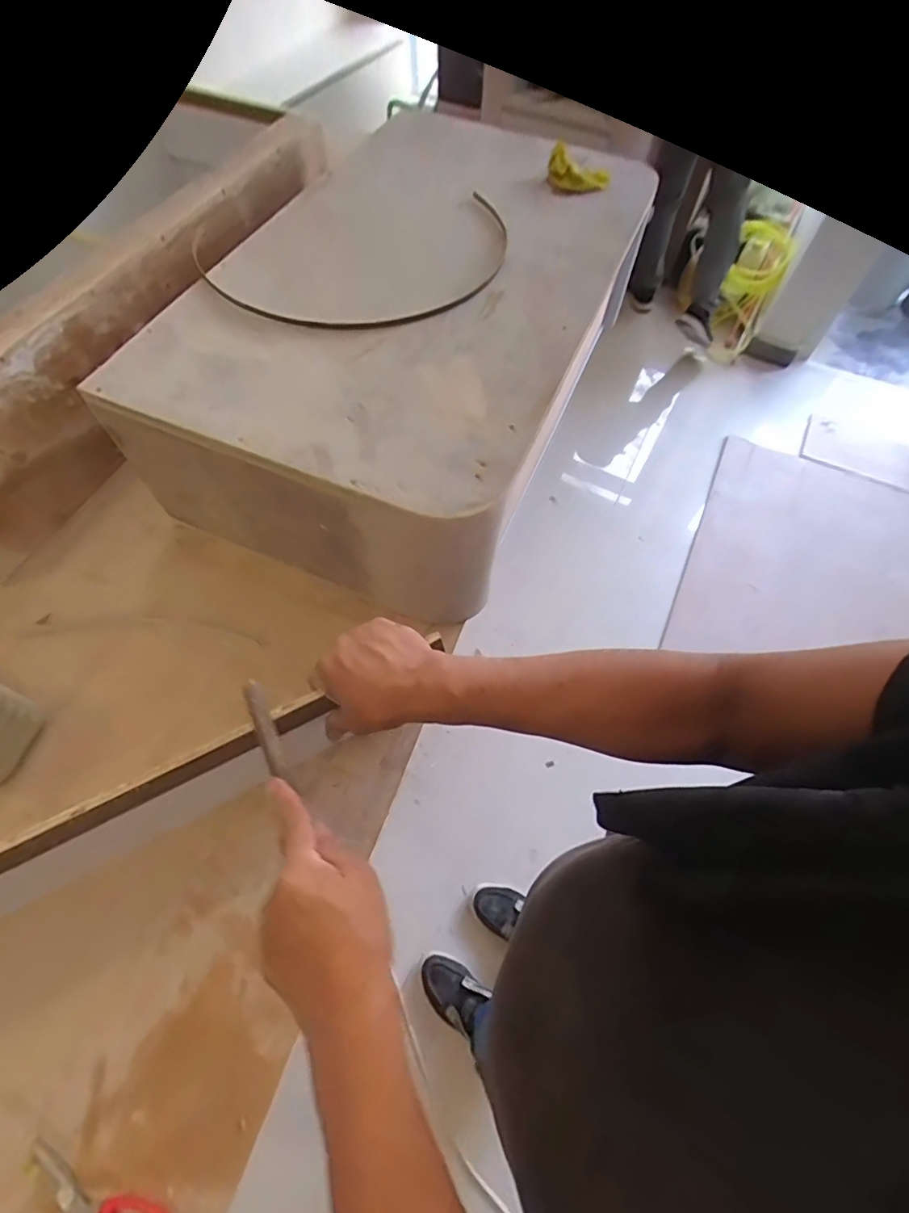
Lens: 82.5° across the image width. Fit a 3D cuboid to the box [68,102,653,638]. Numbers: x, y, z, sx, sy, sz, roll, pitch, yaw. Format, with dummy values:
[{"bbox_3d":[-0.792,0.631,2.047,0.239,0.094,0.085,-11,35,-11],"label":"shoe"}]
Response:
[{"bbox_3d":[-0.060,-0.393,0.780,0.489,0.211,0.713,21,62,9],"label":"box"}]

